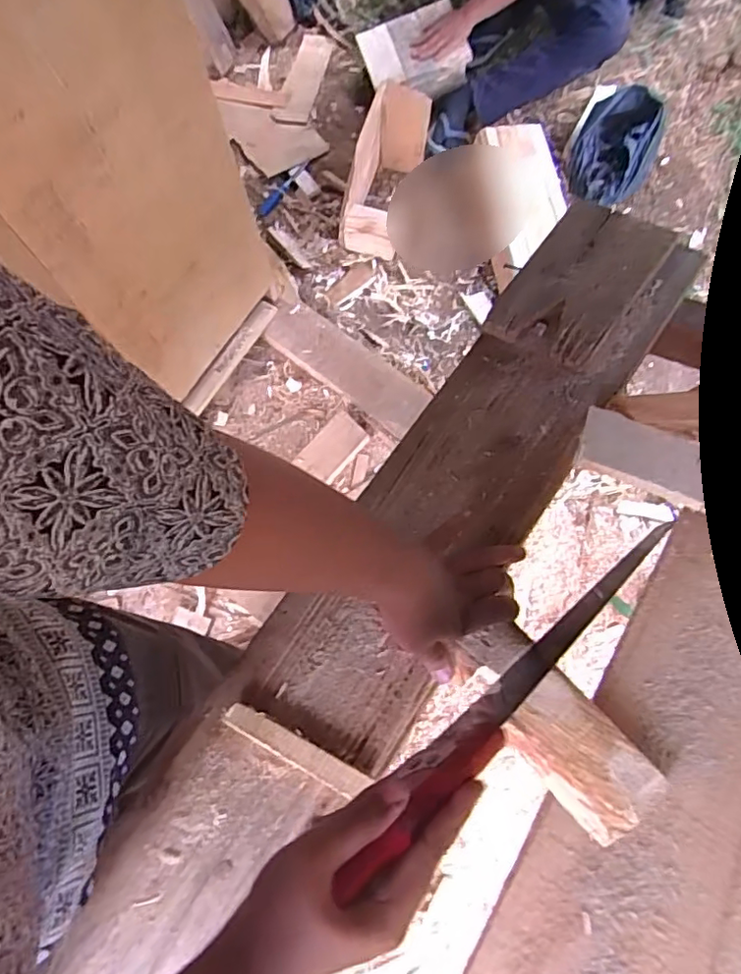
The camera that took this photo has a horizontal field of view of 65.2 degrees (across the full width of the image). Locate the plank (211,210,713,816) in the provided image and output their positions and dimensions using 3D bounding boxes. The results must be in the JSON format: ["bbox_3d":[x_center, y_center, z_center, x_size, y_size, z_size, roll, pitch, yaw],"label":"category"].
[{"bbox_3d":[0.115,-0.040,0.575,0.154,0.040,0.645,33,74,14],"label":"plank"}]

